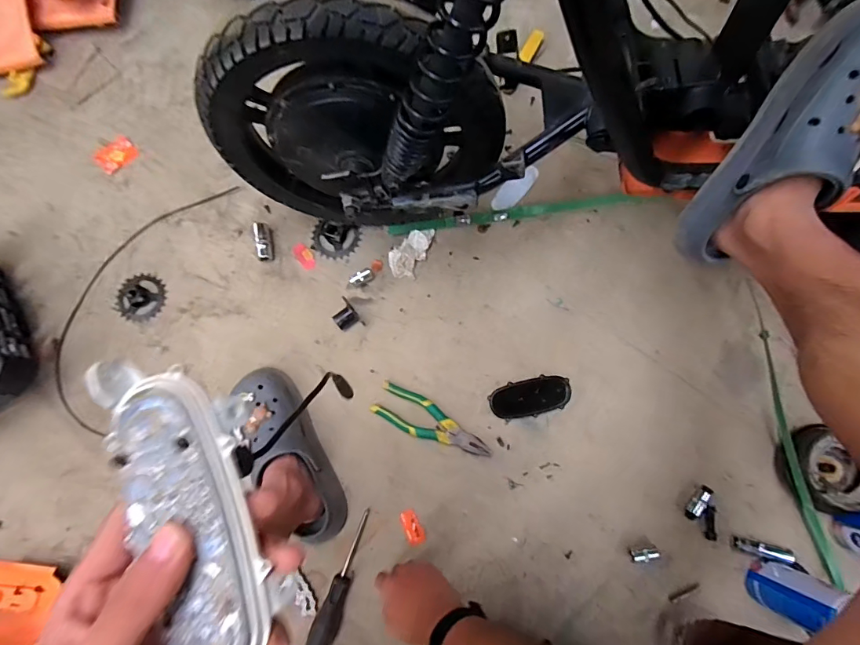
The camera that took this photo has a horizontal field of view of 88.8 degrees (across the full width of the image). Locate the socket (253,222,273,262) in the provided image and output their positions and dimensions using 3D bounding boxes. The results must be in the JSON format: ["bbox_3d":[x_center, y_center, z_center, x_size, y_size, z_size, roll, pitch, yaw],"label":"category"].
[{"bbox_3d":[-0.293,-0.141,0.775,0.026,0.029,0.068,-12,77,-2],"label":"socket"}]

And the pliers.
[{"bbox_3d":[0.004,0.162,0.696,0.193,0.022,0.059,30,79,7],"label":"pliers"}]

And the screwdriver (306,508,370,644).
[{"bbox_3d":[-0.129,0.380,0.643,0.036,0.029,0.194,19,78,5],"label":"screwdriver"}]

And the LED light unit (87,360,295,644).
[{"bbox_3d":[-0.100,0.084,0.189,0.054,0.021,0.148,-20,85,-3],"label":"LED light unit"}]

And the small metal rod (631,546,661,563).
[{"bbox_3d":[0.318,0.342,0.649,0.041,0.020,0.017,-7,77,0],"label":"small metal rod"}]

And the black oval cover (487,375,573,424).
[{"bbox_3d":[0.162,0.121,0.708,0.127,0.014,0.056,-13,77,-2],"label":"black oval cover"}]

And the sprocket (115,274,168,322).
[{"bbox_3d":[-0.501,-0.044,0.764,0.079,0.014,0.083,16,78,5],"label":"sprocket"}]

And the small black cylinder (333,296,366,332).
[{"bbox_3d":[-0.142,-0.010,0.737,0.038,0.024,0.059,-37,79,-7],"label":"small black cylinder"}]

